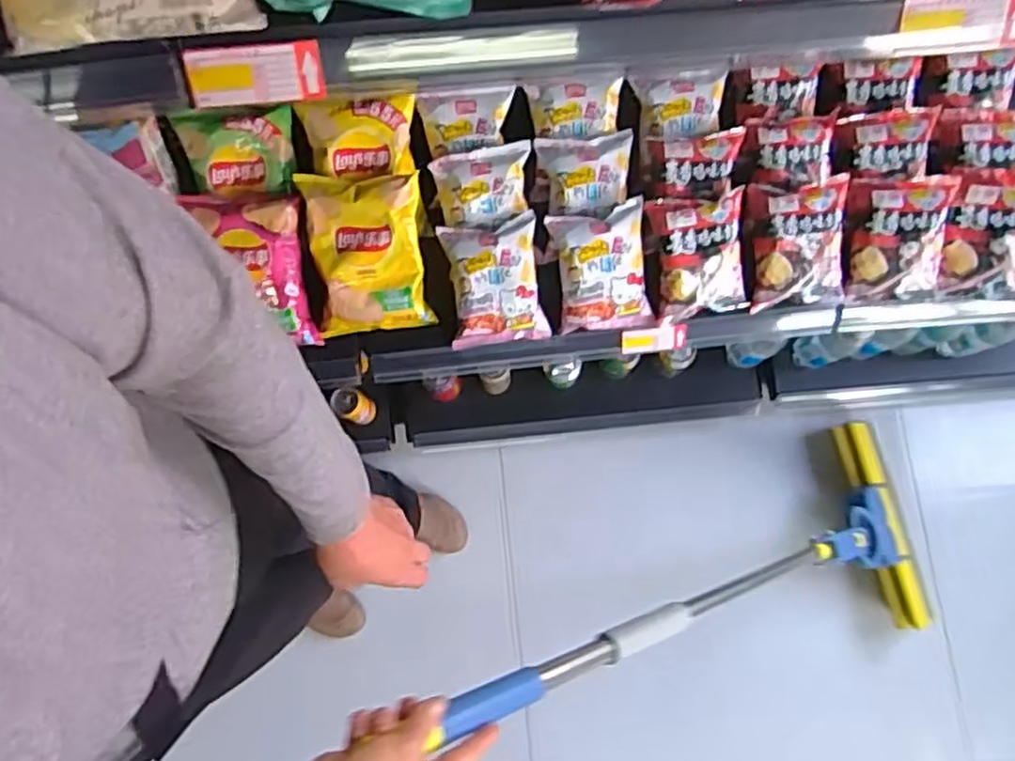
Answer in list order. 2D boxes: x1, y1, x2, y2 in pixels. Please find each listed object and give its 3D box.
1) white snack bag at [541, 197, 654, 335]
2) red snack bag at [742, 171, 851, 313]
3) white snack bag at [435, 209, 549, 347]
[{"bbox_3d":[0.129,-0.155,1.022,0.125,0.055,0.168,-10,113,-2],"label":"white snack bag"},{"bbox_3d":[0.404,-0.186,1.013,0.134,0.040,0.171,-4,107,5],"label":"red snack bag"},{"bbox_3d":[-0.019,-0.136,1.021,0.131,0.049,0.166,-6,107,3],"label":"white snack bag"}]

